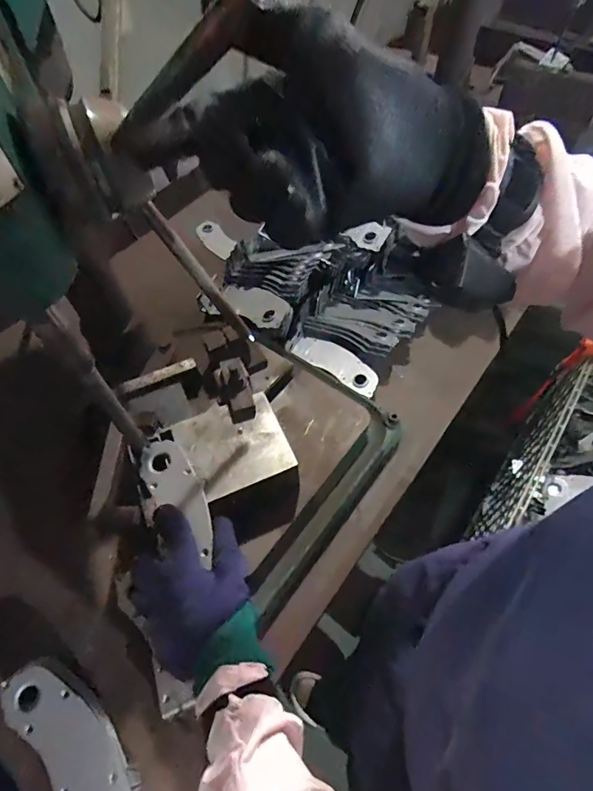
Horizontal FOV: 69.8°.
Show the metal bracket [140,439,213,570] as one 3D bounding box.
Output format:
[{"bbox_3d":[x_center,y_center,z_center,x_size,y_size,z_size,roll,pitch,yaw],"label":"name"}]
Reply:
[{"bbox_3d":[-0.129,0.111,0.479,0.052,0.008,0.155,-35,60,-19],"label":"metal bracket"}]

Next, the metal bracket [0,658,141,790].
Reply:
[{"bbox_3d":[-0.238,0.364,0.450,0.066,0.040,0.177,-40,65,-21],"label":"metal bracket"}]

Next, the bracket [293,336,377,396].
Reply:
[{"bbox_3d":[0.070,-0.058,0.744,0.167,0.013,0.062,36,66,21],"label":"bracket"}]

